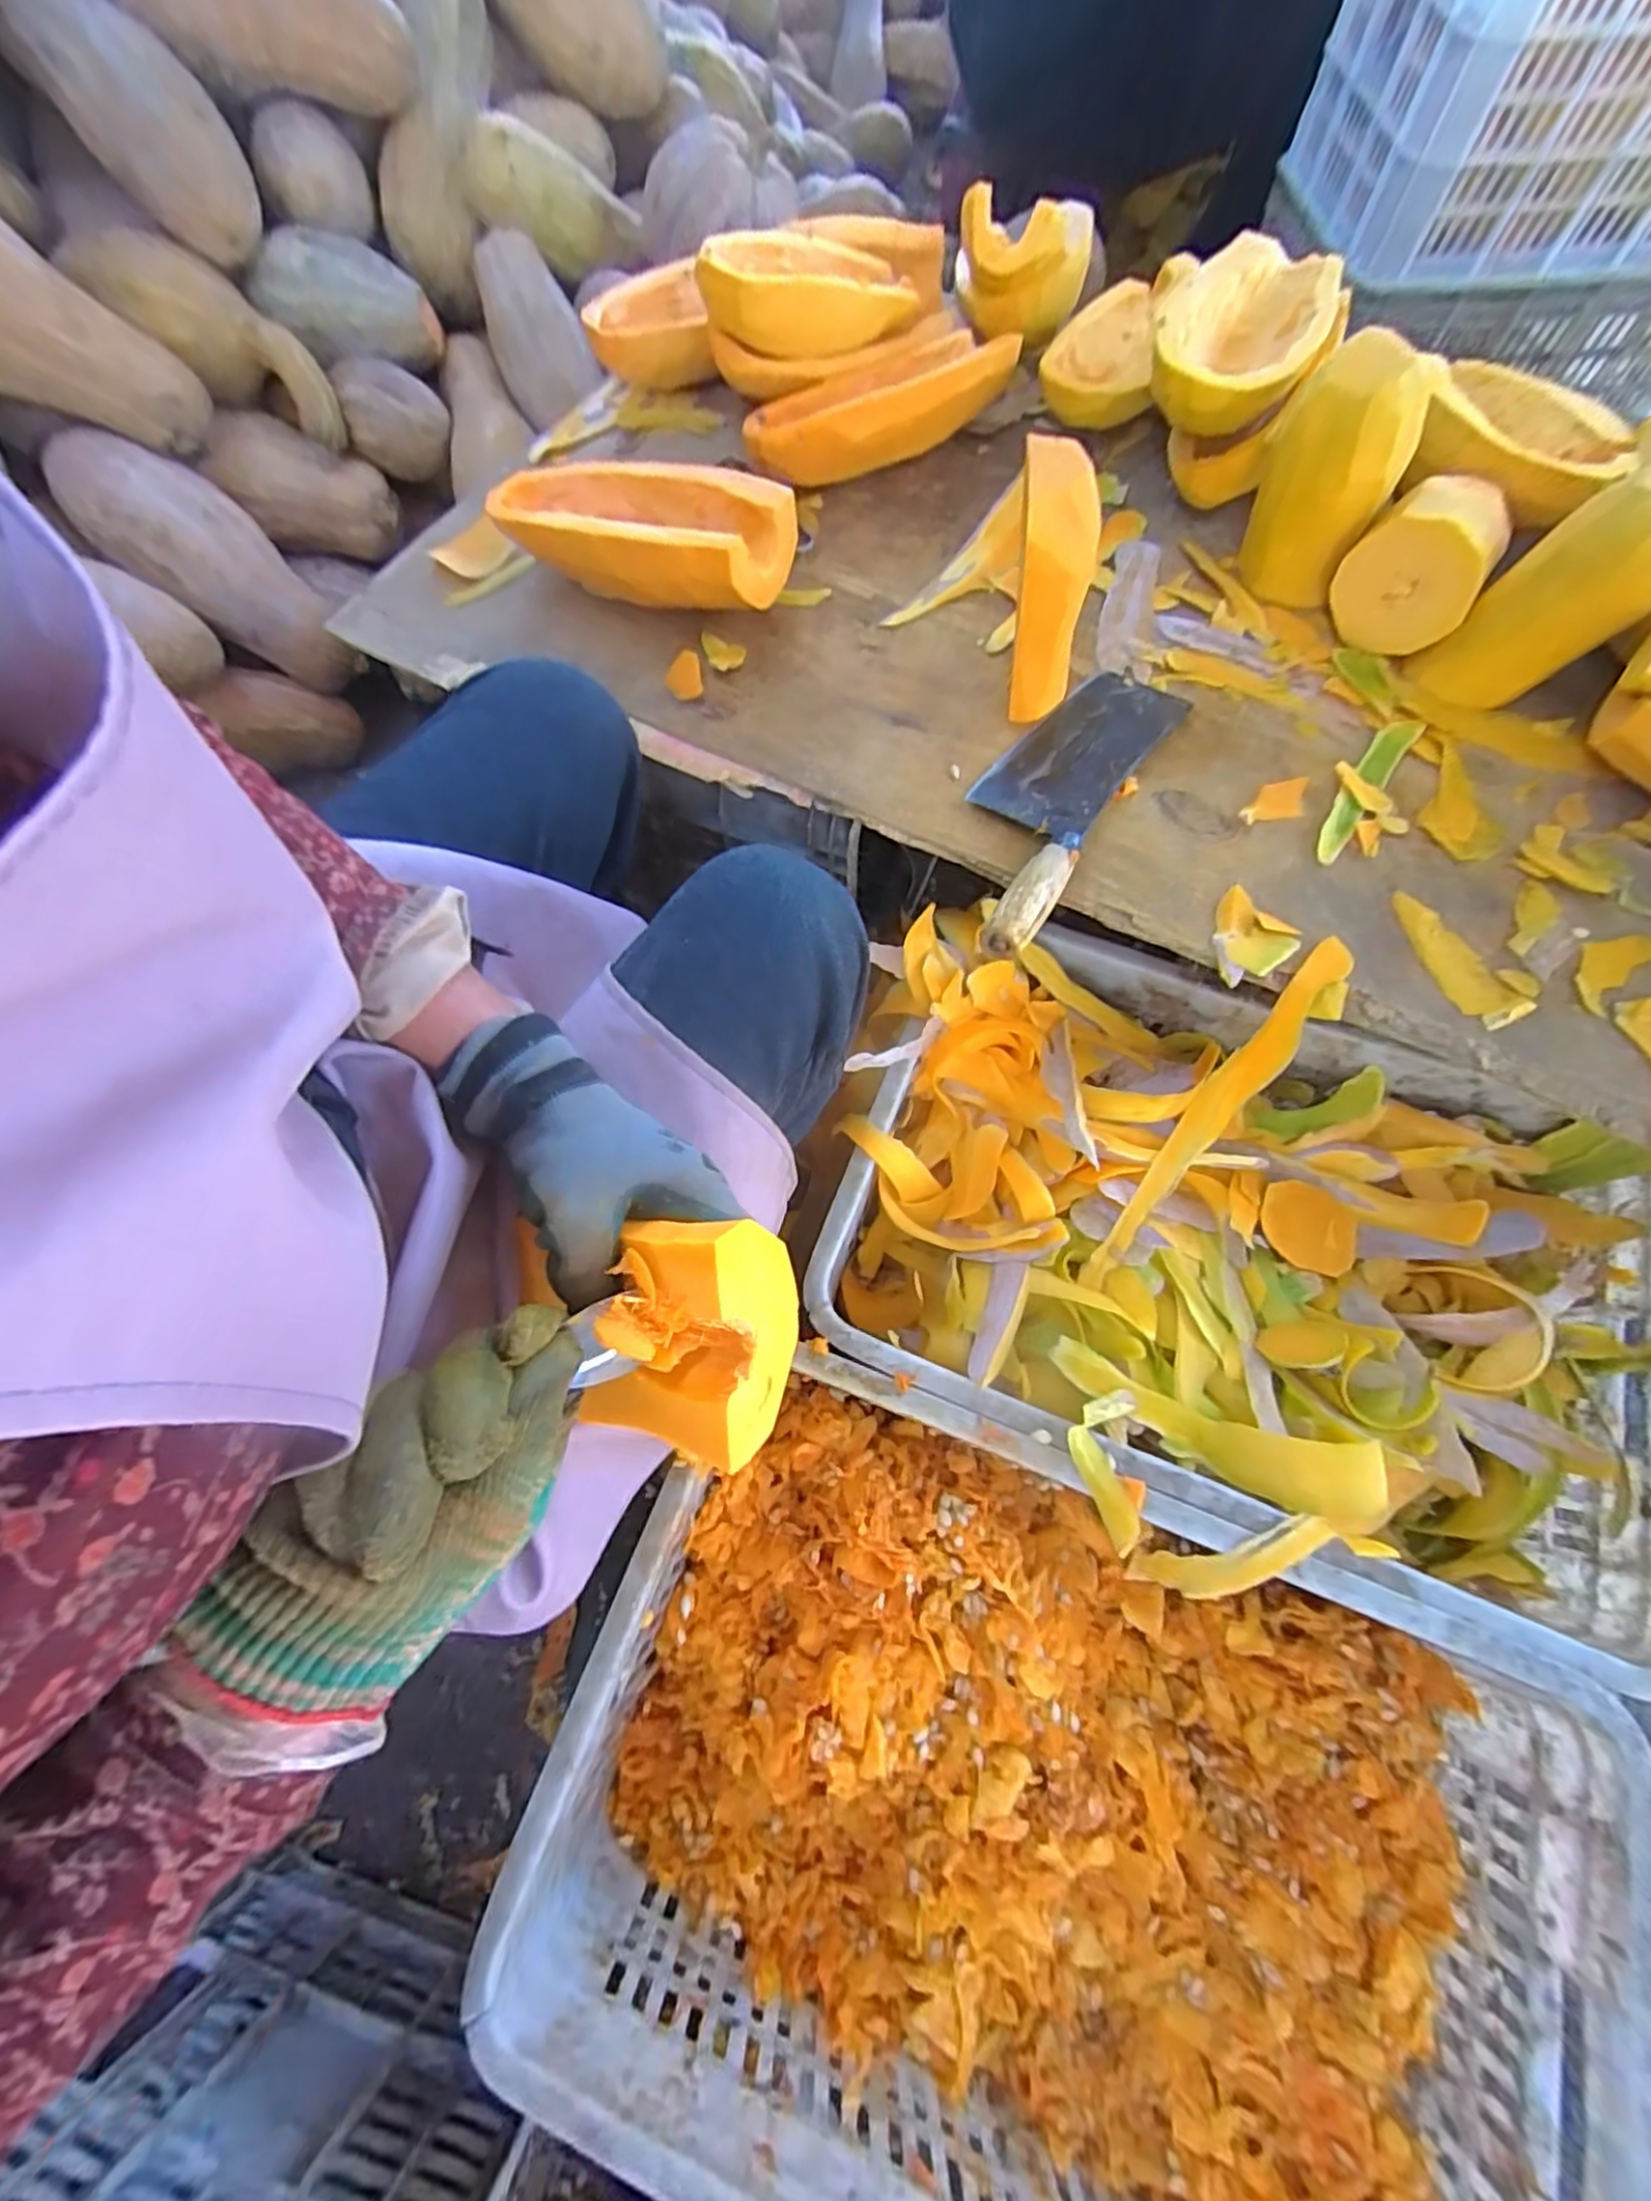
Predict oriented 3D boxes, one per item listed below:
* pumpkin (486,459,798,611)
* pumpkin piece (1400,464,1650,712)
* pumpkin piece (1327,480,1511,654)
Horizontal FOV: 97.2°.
[{"bbox_3d":[-0.140,-0.436,0.570,0.239,0.081,0.106,20,71,9],"label":"pumpkin"},{"bbox_3d":[0.473,-0.329,0.472,0.052,0.147,0.075,11,68,-18],"label":"pumpkin piece"},{"bbox_3d":[0.412,-0.370,0.511,0.086,0.095,0.049,32,73,13],"label":"pumpkin piece"}]

